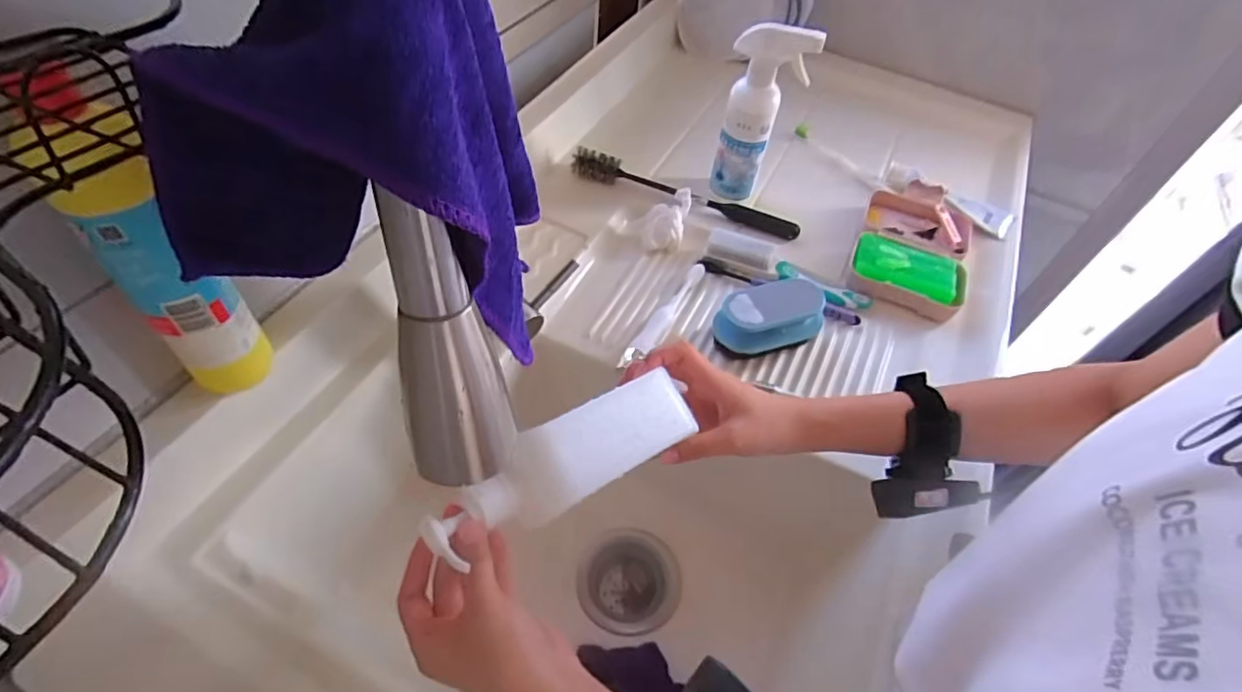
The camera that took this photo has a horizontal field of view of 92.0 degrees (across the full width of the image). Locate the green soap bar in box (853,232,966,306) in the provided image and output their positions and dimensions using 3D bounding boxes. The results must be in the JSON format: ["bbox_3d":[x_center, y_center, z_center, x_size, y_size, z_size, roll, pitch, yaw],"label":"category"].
[{"bbox_3d":[0.318,-0.083,0.666,0.119,0.026,0.073,20,52,11],"label":"green soap bar in box"}]

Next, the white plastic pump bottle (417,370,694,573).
[{"bbox_3d":[-0.037,0.074,0.391,0.183,0.035,0.053,-26,86,-30],"label":"white plastic pump bottle"}]

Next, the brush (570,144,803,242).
[{"bbox_3d":[0.074,-0.183,0.718,0.282,0.036,0.030,21,53,10],"label":"brush"}]

